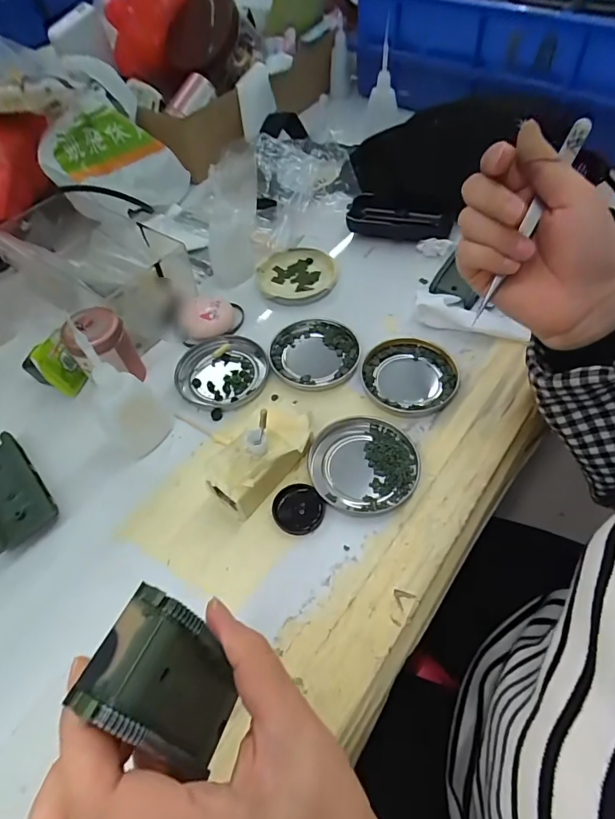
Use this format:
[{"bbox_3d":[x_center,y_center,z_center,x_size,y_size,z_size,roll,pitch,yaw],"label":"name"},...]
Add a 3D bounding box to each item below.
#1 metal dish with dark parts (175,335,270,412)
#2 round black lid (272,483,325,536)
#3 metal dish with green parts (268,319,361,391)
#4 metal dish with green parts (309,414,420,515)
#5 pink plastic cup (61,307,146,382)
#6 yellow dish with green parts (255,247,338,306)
[{"bbox_3d":[-0.074,-0.033,0.404,0.077,0.008,0.076,-2,55,2],"label":"metal dish with dark parts"},{"bbox_3d":[-0.007,0.070,0.322,0.034,0.006,0.036,-2,55,2],"label":"round black lid"},{"bbox_3d":[0.006,-0.049,0.409,0.077,0.012,0.075,-2,55,2],"label":"metal dish with green parts"},{"bbox_3d":[0.041,0.039,0.342,0.079,0.010,0.074,-8,55,-2],"label":"metal dish with green parts"},{"bbox_3d":[-0.166,-0.046,0.379,0.041,0.066,0.042,-5,55,0],"label":"pink plastic cup"},{"bbox_3d":[-0.011,-0.138,0.473,0.081,0.014,0.076,-2,55,2],"label":"yellow dish with green parts"}]

